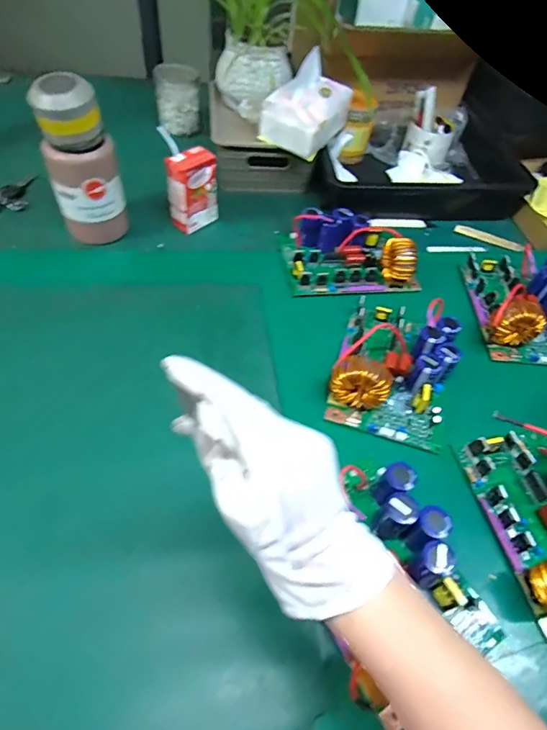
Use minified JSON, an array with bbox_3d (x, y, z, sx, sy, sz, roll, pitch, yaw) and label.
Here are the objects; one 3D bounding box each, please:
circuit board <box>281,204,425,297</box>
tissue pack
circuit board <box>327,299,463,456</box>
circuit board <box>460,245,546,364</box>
[{"bbox_3d":[0.115,-0.176,0.655,0.196,0.056,0.142,-6,55,-8],"label":"circuit board"},{"bbox_3d":[0.054,-0.421,0.695,0.104,0.103,0.141,25,54,12],"label":"tissue pack"},{"bbox_3d":[0.150,-0.005,0.529,0.143,0.059,0.188,20,56,10],"label":"circuit board"},{"bbox_3d":[0.359,-0.096,0.618,0.131,0.060,0.193,5,54,-1],"label":"circuit board"}]

